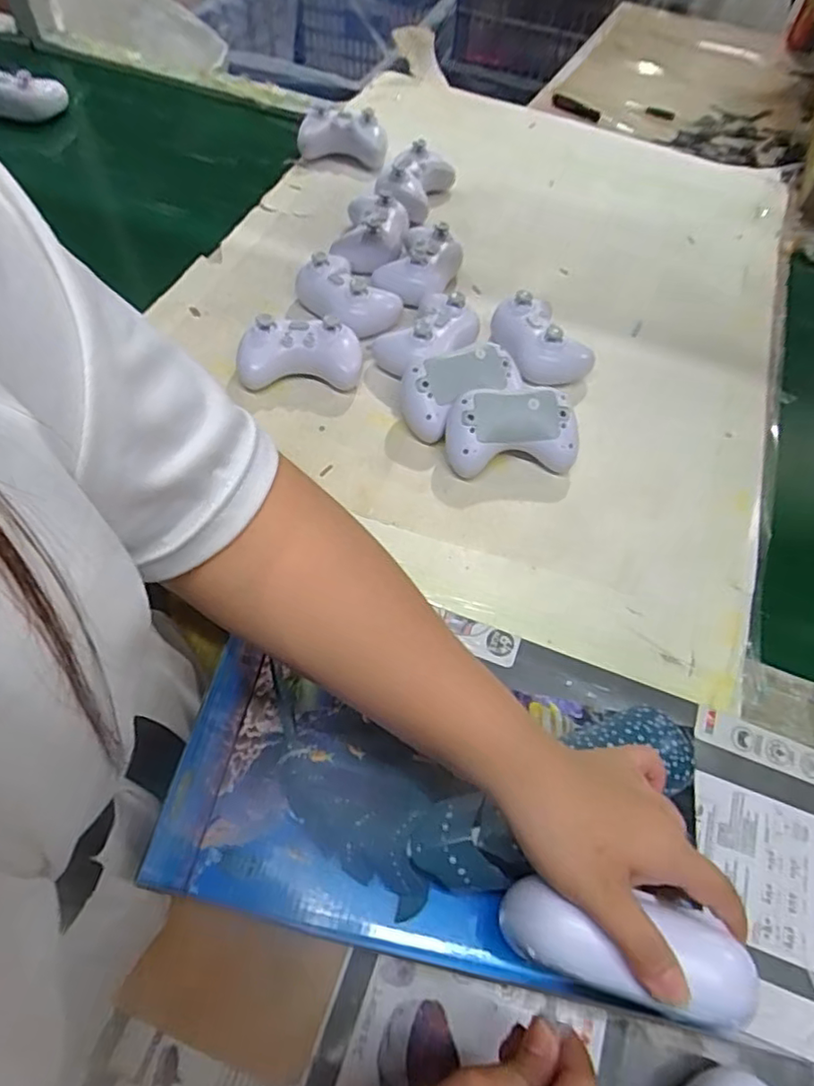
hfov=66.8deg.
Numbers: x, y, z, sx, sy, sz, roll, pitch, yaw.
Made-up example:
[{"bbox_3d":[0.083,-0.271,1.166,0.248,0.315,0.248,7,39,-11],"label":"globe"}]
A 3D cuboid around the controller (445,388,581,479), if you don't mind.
[{"bbox_3d":[0.088,-0.095,0.529,0.112,0.049,0.064,-3,59,-7],"label":"controller"}]

